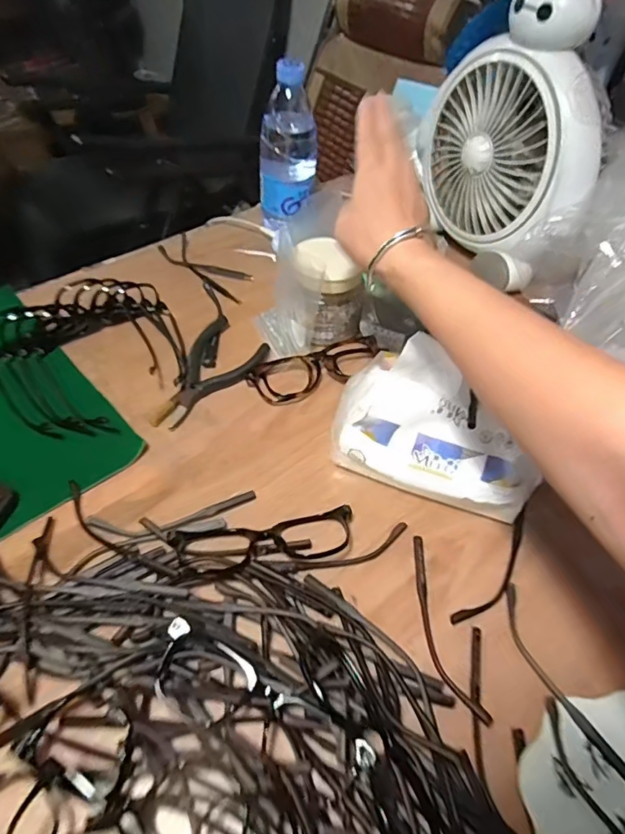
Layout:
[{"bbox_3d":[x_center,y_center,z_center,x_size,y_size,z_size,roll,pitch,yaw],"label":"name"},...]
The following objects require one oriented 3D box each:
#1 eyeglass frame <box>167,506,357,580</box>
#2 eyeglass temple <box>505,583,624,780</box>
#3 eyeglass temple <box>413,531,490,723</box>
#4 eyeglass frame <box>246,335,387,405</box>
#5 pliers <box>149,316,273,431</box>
[{"bbox_3d":[-0.036,0.096,0.388,0.139,0.015,0.039,-8,50,-13],"label":"eyeglass frame"},{"bbox_3d":[0.165,0.175,0.342,0.023,0.005,0.129,-13,52,-17],"label":"eyeglass temple"},{"bbox_3d":[0.089,0.146,0.360,0.022,0.006,0.129,-6,50,-11],"label":"eyeglass temple"},{"bbox_3d":[0.007,-0.047,0.510,0.140,0.014,0.051,-17,70,-13],"label":"eyeglass frame"},{"bbox_3d":[-0.095,-0.045,0.507,0.079,0.014,0.153,12,49,5],"label":"pliers"}]

